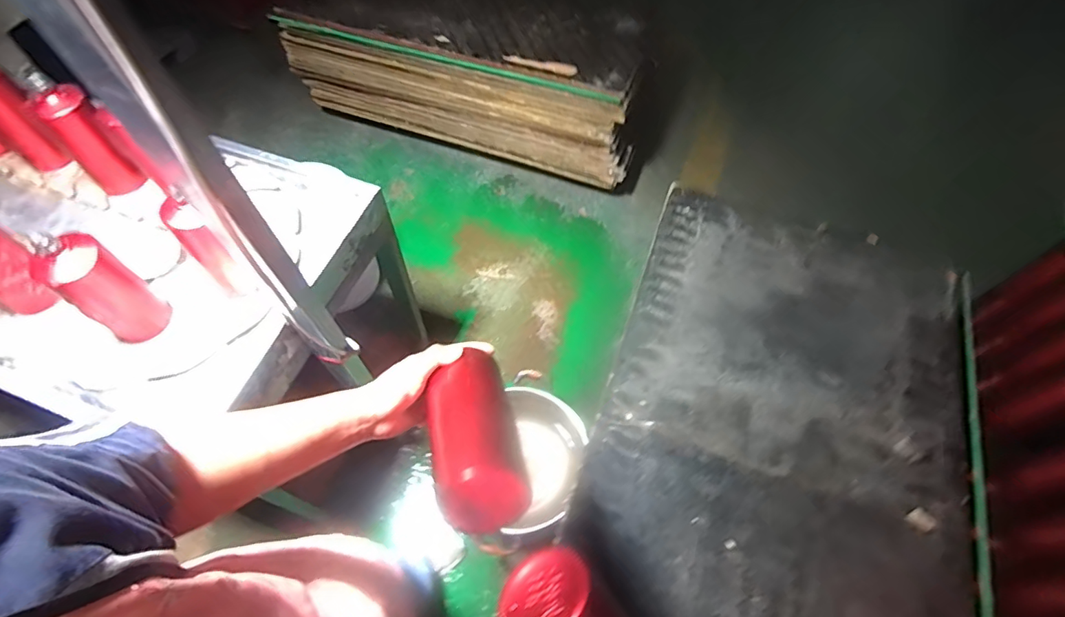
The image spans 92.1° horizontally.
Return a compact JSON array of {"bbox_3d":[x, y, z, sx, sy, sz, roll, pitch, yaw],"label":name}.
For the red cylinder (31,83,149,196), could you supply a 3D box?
[{"bbox_3d":[-0.752,-0.280,0.881,0.063,0.192,0.072,34,65,18],"label":"red cylinder"}]

